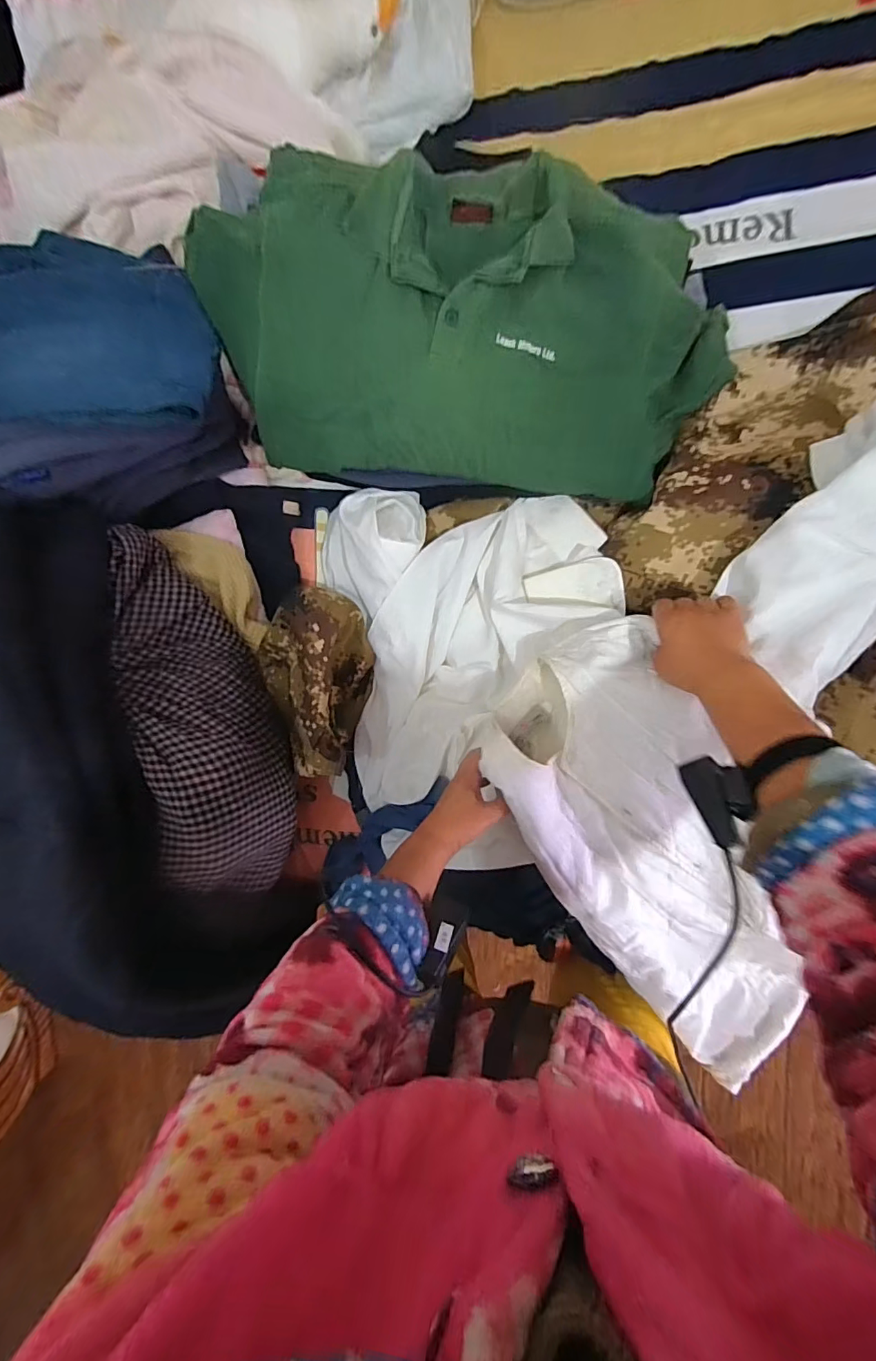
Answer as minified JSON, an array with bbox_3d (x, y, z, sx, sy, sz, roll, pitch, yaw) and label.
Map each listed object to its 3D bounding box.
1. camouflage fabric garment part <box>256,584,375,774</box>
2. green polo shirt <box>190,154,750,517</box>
[{"bbox_3d":[-0.188,-0.002,0.720,0.144,0.136,0.253,1,95,8],"label":"camouflage fabric garment part"},{"bbox_3d":[0.028,-0.442,0.617,0.674,0.133,0.363,8,95,7],"label":"green polo shirt"}]

